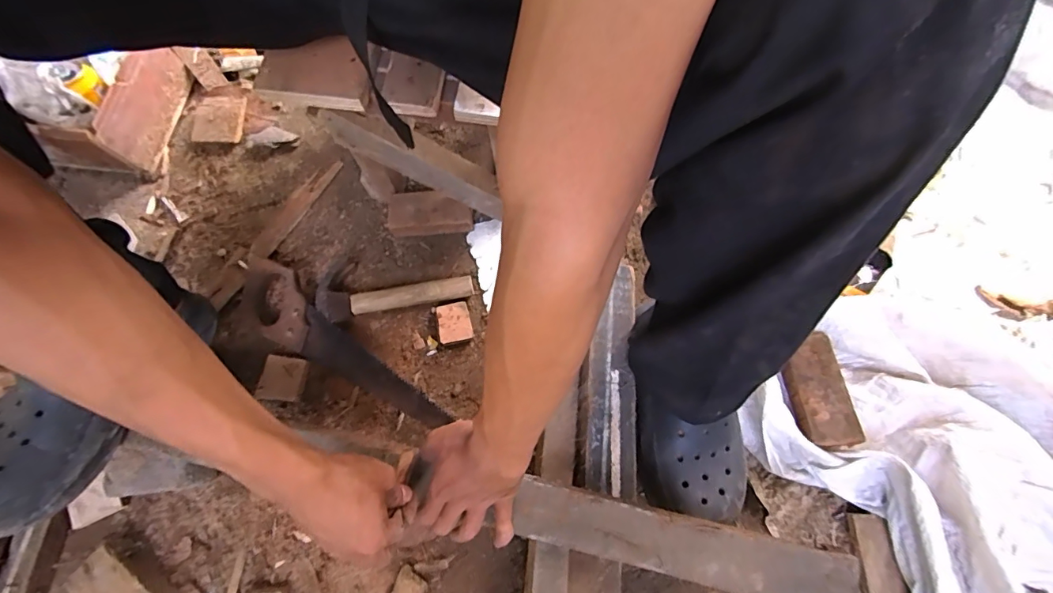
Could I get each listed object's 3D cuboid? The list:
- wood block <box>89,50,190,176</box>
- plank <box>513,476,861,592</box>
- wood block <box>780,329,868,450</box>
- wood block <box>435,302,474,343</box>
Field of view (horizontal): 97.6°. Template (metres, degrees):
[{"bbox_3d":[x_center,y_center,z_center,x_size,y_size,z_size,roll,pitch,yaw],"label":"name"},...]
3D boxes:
[{"bbox_3d":[-0.606,-0.306,0.737,0.029,0.105,0.200,7,73,7],"label":"wood block"},{"bbox_3d":[0.145,0.237,0.442,0.309,0.022,0.055,10,71,9],"label":"plank"},{"bbox_3d":[0.347,0.113,0.551,0.064,0.019,0.132,-6,72,3],"label":"wood block"},{"bbox_3d":[-0.102,0.037,0.648,0.045,0.022,0.054,-14,71,-4],"label":"wood block"}]

